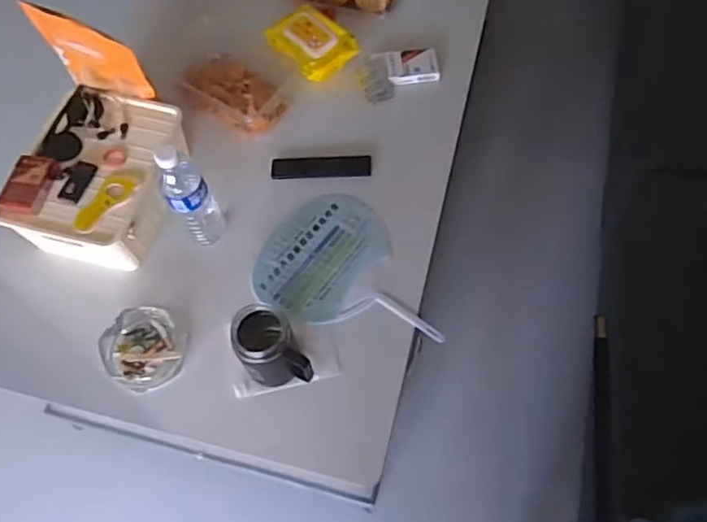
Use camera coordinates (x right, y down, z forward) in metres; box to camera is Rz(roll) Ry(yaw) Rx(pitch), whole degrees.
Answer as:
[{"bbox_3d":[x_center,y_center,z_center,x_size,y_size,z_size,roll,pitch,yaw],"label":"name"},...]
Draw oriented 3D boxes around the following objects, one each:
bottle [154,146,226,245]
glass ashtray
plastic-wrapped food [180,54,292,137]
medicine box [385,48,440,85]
[{"bbox_3d":[-0.235,-0.092,0.878,0.064,0.217,0.056,-23,63,-9],"label":"bottle"},{"bbox_3d":[-0.297,0.123,0.855,0.106,0.038,0.118,-20,63,-8],"label":"glass ashtray"},{"bbox_3d":[-0.212,-0.293,1.052,0.199,0.051,0.110,31,68,17],"label":"plastic-wrapped food"},{"bbox_3d":[0.107,-0.354,1.090,0.090,0.019,0.072,-6,62,0],"label":"medicine box"}]

